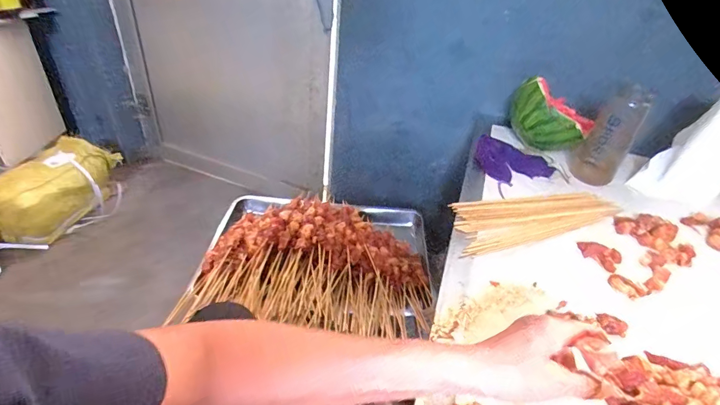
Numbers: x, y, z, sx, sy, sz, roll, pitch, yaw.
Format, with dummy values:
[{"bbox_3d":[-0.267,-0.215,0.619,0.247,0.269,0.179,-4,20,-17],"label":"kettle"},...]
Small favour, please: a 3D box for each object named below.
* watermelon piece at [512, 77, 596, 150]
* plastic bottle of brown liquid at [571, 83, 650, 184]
[{"bbox_3d":[0.397,-0.183,0.807,0.149,0.117,0.086,18,37,16],"label":"watermelon piece"},{"bbox_3d":[0.467,-0.128,0.728,0.077,0.188,0.090,25,39,24],"label":"plastic bottle of brown liquid"}]

